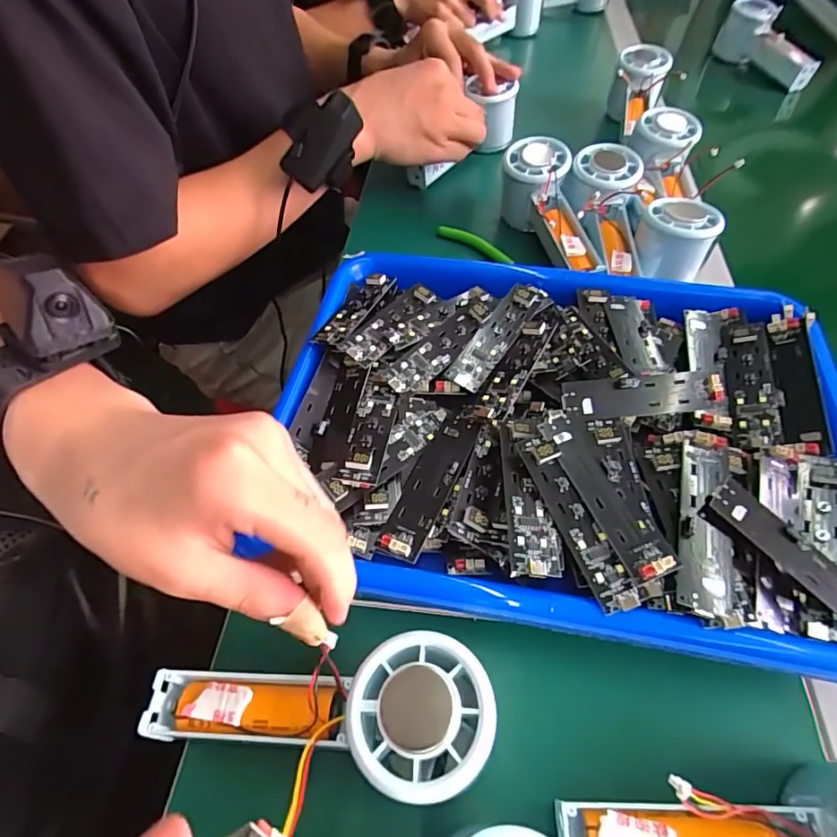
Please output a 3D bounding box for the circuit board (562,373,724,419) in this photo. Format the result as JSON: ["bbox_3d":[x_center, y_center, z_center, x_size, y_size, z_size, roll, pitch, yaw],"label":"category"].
[{"bbox_3d":[0.129,-0.013,0.289,0.091,0.006,0.023,-6,81,-4],"label":"circuit board"}]

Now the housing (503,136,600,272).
[{"bbox_3d":[0.114,-0.174,0.440,0.053,0.068,0.146,-13,68,-11],"label":"housing"}]

